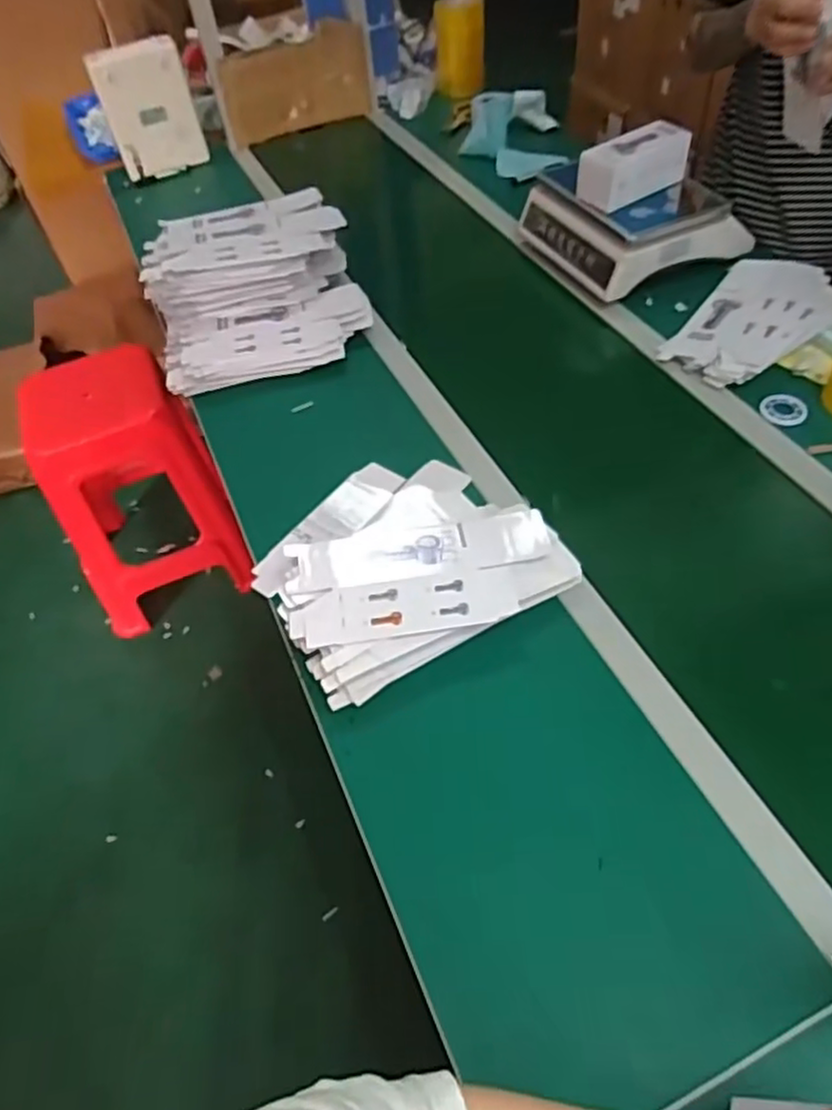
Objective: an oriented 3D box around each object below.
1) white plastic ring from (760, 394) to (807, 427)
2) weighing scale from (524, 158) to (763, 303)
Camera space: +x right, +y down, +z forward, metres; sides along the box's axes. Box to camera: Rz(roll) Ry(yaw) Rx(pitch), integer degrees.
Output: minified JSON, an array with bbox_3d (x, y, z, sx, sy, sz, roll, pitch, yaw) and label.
[{"bbox_3d":[0.494,-0.194,0.944,0.058,0.008,0.065,30,59,25],"label":"white plastic ring"},{"bbox_3d":[0.356,-0.561,1.185,0.243,0.105,0.289,-24,53,-14],"label":"weighing scale"}]

